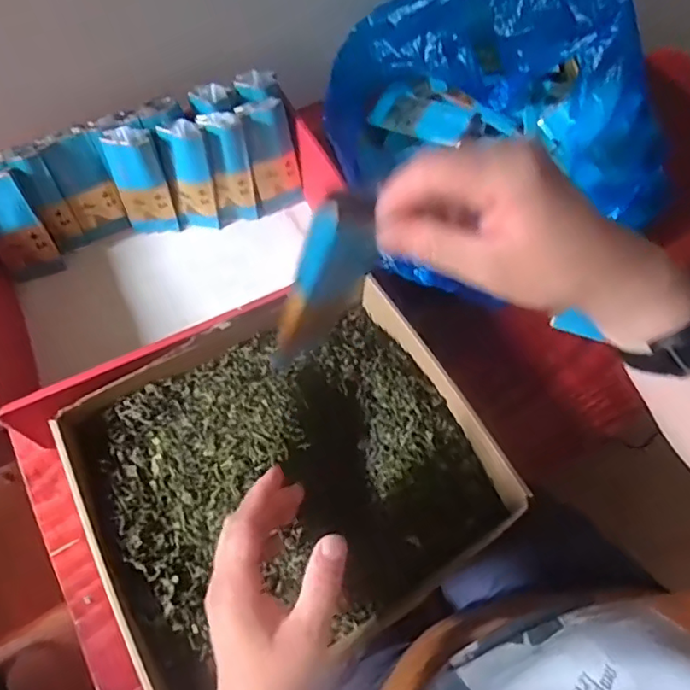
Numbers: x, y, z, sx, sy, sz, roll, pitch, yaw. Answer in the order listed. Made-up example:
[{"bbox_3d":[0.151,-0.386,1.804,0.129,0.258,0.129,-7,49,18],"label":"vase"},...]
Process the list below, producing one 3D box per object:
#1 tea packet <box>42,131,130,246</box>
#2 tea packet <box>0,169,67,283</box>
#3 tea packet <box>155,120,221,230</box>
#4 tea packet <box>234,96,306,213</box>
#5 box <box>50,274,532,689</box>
[{"bbox_3d":[-0.292,-0.177,0.631,0.053,0.121,0.019,-15,45,-6],"label":"tea packet"},{"bbox_3d":[-0.362,-0.125,0.604,0.059,0.128,0.024,-14,46,-5],"label":"tea packet"},{"bbox_3d":[-0.177,-0.193,0.645,0.045,0.129,0.031,-2,44,0],"label":"tea packet"},{"bbox_3d":[-0.087,-0.225,0.661,0.053,0.130,0.018,-20,45,-8],"label":"tea packet"},{"bbox_3d":[-0.047,0.106,0.487,0.329,0.069,0.278,-26,68,-10],"label":"box"}]

